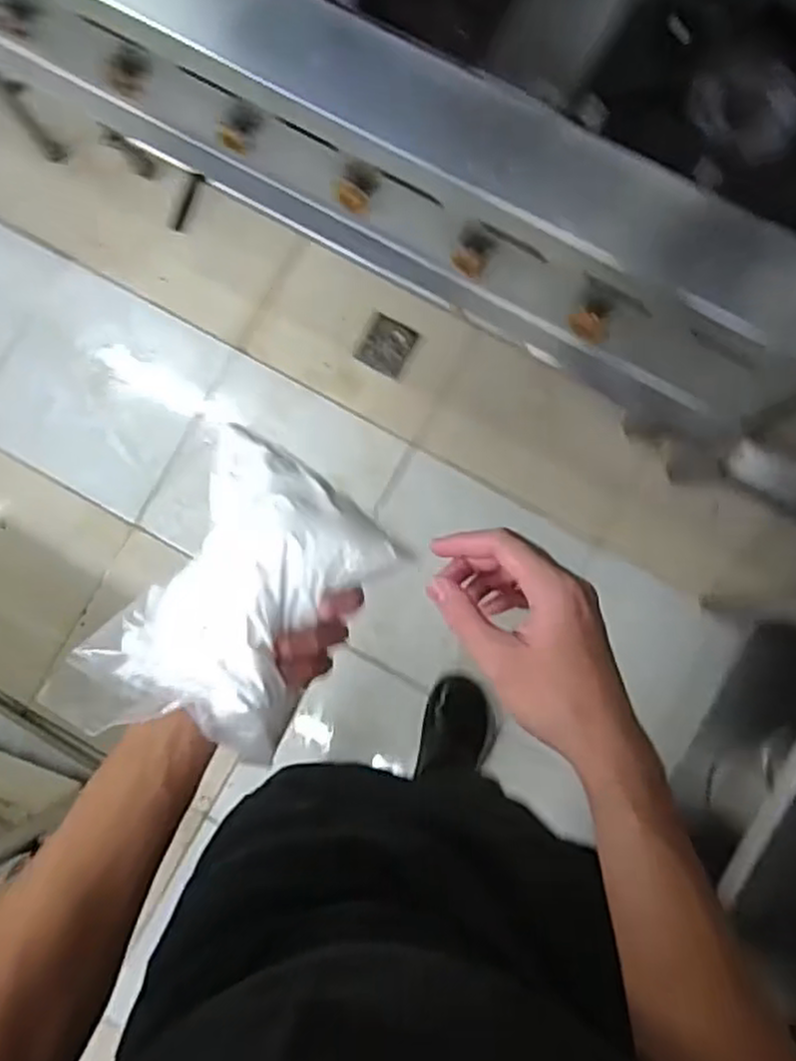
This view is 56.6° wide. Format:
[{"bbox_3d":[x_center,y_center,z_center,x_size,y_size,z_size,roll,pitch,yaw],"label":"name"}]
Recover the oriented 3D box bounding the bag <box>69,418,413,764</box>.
[{"bbox_3d":[-0.105,0.048,0.462,0.139,0.046,0.196,34,86,4],"label":"bag"}]

